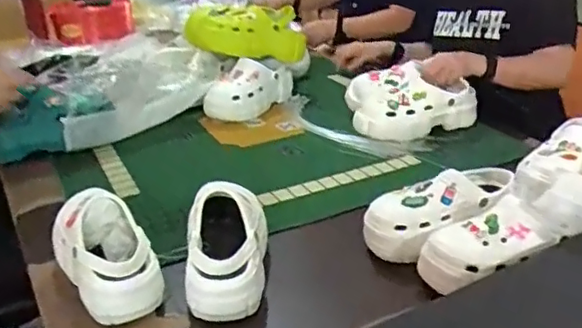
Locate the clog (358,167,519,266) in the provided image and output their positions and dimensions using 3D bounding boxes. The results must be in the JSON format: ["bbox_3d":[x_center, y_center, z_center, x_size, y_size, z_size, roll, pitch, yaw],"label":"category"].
[{"bbox_3d":[0.226,0.068,0.865,0.248,0.112,0.083,-13,27,-21],"label":"clog"}]

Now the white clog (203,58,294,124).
[{"bbox_3d":[-0.095,-0.176,1.385,0.084,0.121,0.230,16,31,34],"label":"white clog"}]

